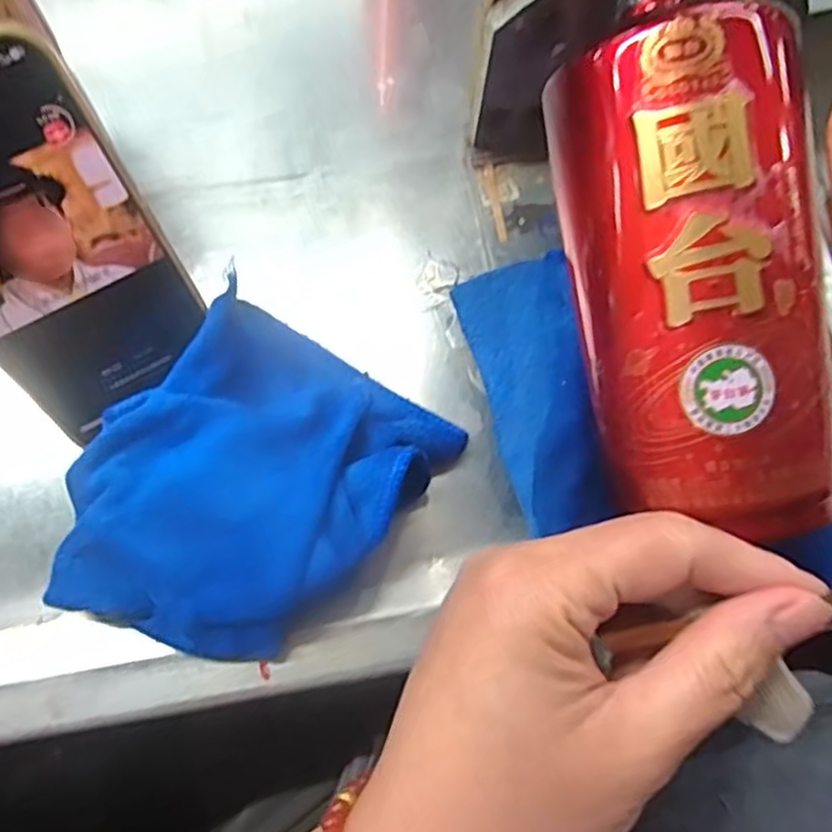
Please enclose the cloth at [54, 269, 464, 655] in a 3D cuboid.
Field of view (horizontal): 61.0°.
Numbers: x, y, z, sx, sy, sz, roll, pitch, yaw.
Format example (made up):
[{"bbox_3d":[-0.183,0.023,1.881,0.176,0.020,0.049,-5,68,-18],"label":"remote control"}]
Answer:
[{"bbox_3d":[-0.070,0.030,0.289,0.113,0.039,0.154,39,79,8],"label":"cloth"}]

